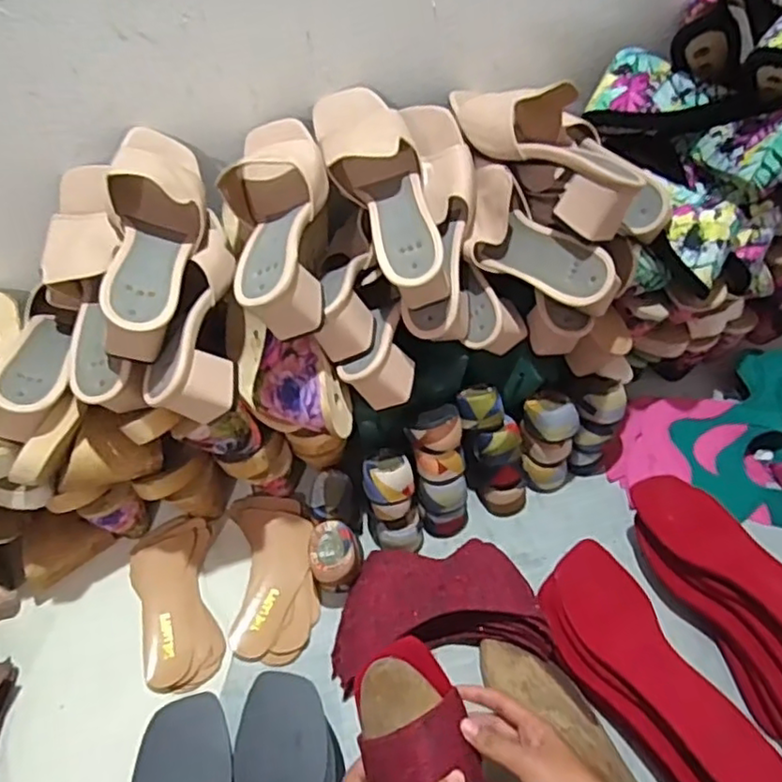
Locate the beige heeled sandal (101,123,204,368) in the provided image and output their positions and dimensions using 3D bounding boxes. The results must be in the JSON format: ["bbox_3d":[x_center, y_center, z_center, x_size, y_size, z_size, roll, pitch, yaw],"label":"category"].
[{"bbox_3d":[-0.211,-0.137,0.570,0.081,0.095,0.233,-3,52,0],"label":"beige heeled sandal"}]

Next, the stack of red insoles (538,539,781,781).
[{"bbox_3d":[0.230,0.260,0.581,0.094,0.054,0.245,-22,55,-14],"label":"stack of red insoles"}]

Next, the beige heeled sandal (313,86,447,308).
[{"bbox_3d":[-0.010,-0.195,0.609,0.085,0.084,0.233,-19,74,-12],"label":"beige heeled sandal"}]

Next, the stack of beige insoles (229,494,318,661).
[{"bbox_3d":[-0.128,0.196,0.700,0.087,0.013,0.189,-9,53,-4],"label":"stack of beige insoles"}]

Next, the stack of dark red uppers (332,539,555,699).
[{"bbox_3d":[0.042,0.213,0.641,0.207,0.060,0.124,-7,53,-3],"label":"stack of dark red uppers"}]

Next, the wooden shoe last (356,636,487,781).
[{"bbox_3d":[0.038,0.314,0.479,0.080,0.080,0.236,-18,59,-12],"label":"wooden shoe last"}]

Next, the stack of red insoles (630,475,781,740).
[{"bbox_3d":[0.337,0.202,0.618,0.093,0.090,0.258,-20,54,-12],"label":"stack of red insoles"}]

